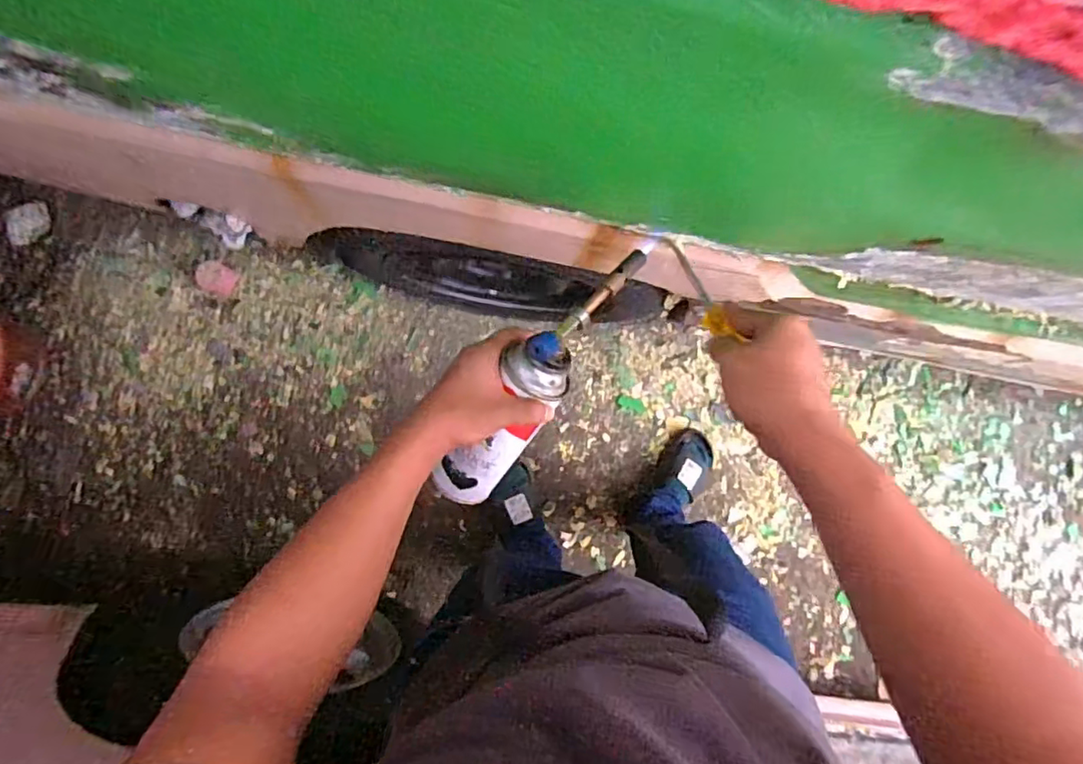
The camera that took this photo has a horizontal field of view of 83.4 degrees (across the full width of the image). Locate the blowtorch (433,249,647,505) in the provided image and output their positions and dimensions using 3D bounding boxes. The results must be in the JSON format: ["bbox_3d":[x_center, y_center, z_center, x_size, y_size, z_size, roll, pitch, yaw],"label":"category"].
[{"bbox_3d":[-0.007,-0.002,0.540,0.057,0.085,0.275,33,111,-4],"label":"blowtorch"}]

